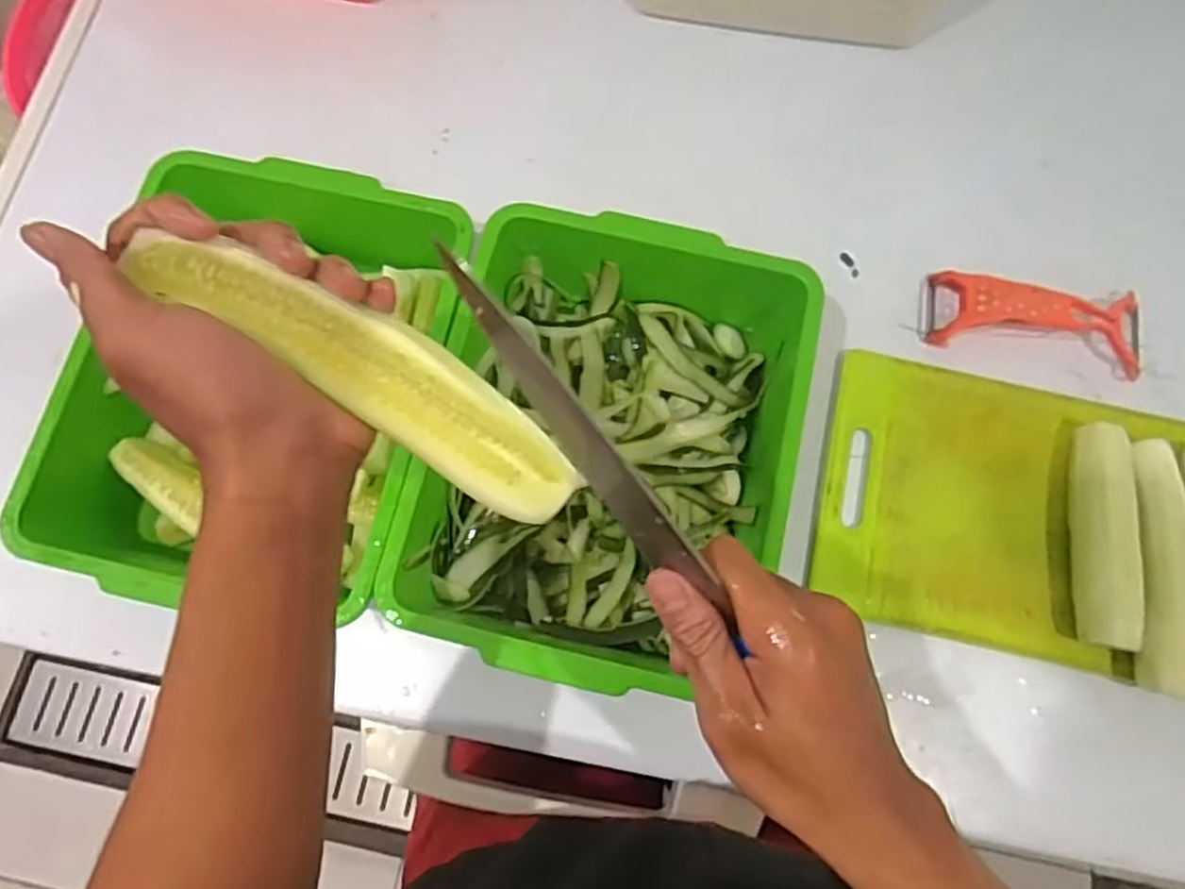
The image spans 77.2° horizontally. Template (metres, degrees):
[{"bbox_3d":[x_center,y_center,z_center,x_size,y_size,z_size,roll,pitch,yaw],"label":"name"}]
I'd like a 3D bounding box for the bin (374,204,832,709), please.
[{"bbox_3d":[0.013,0.002,0.511,0.232,0.090,0.306,12,74,4],"label":"bin"}]

